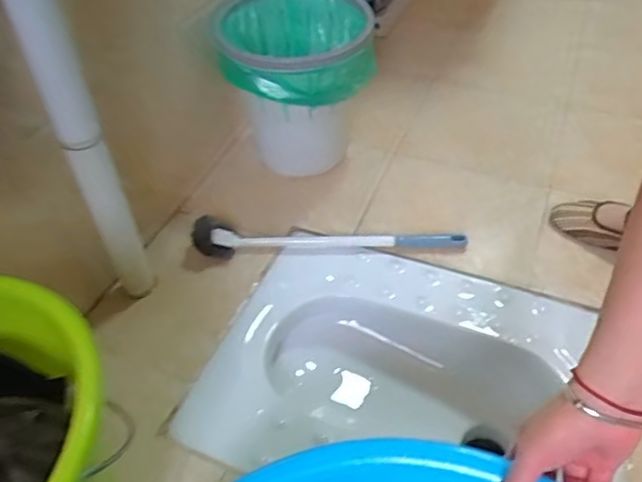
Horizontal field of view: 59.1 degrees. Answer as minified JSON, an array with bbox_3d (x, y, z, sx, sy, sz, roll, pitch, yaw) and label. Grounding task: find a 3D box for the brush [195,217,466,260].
[{"bbox_3d":[0.014,-0.006,0.932,0.448,0.068,0.059,-1,45,2],"label":"brush"}]

